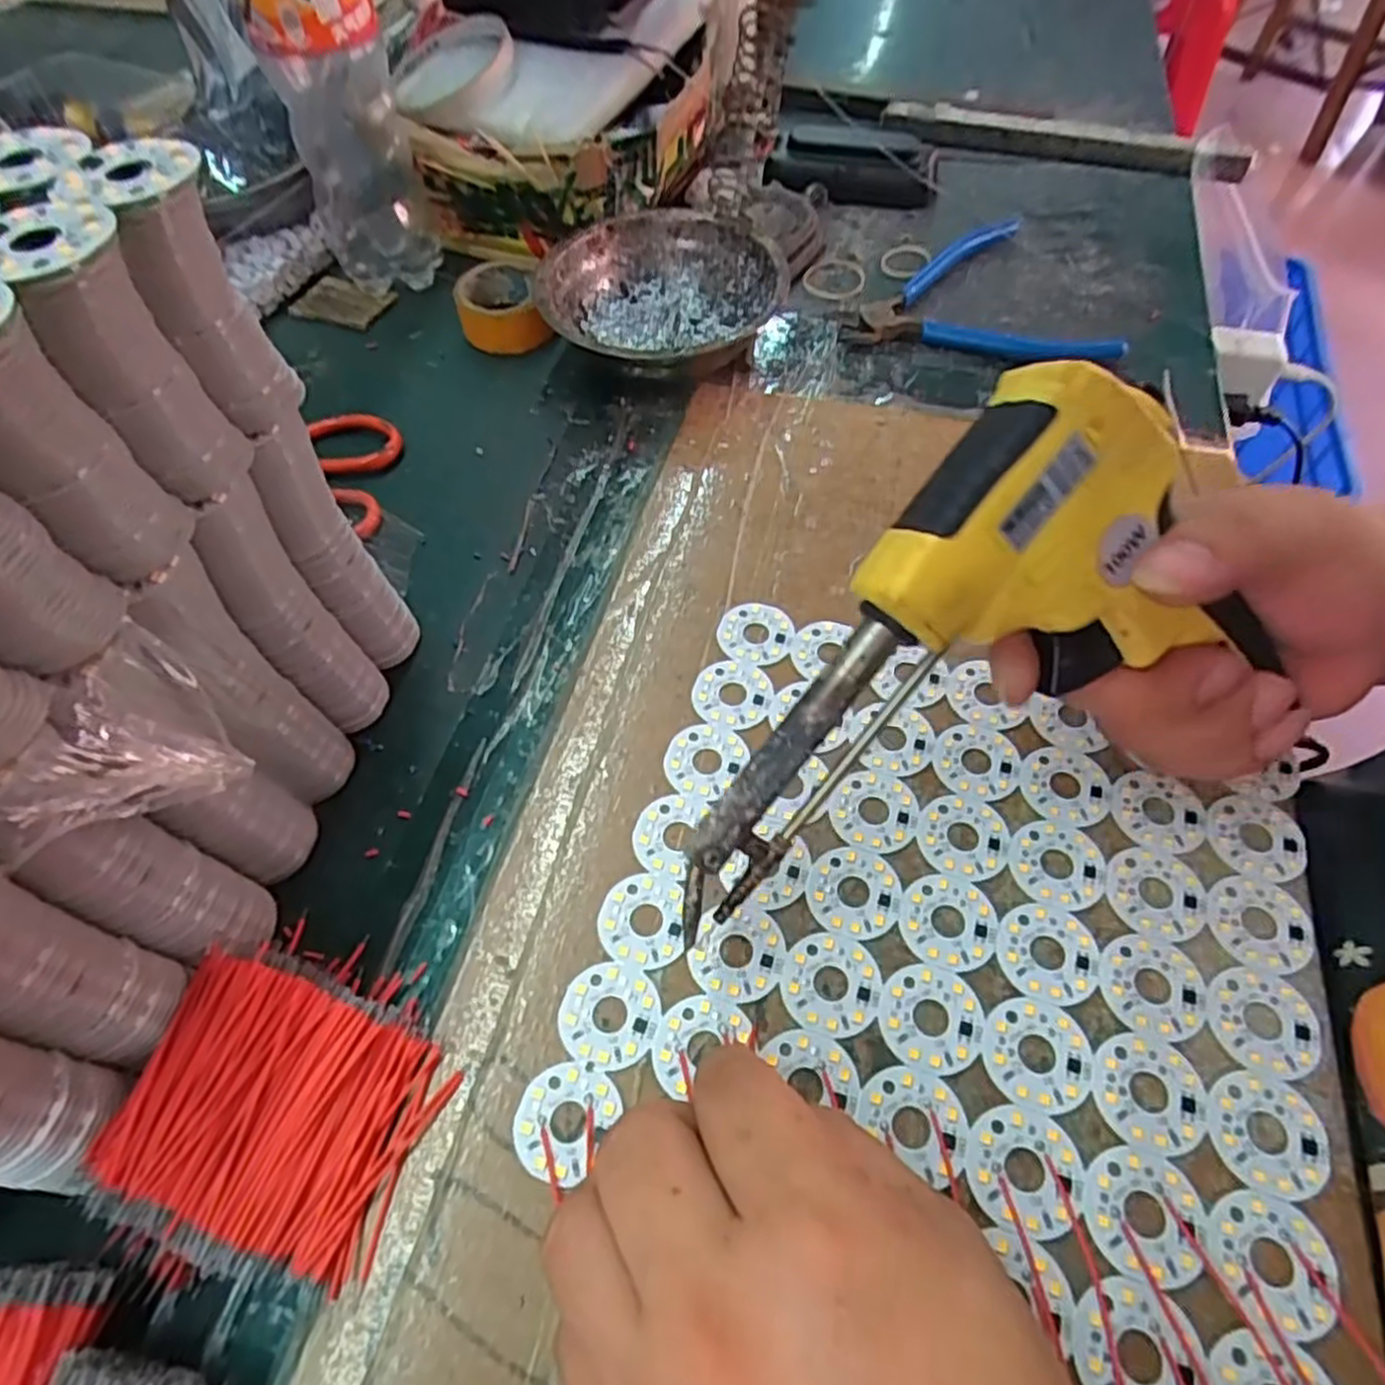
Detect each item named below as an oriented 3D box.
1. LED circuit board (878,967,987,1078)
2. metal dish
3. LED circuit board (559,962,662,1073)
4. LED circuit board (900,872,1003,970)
[{"bbox_3d":[0.072,0.097,0.236,0.030,0.004,0.030,9,58,9],"label":"LED circuit board"},{"bbox_3d":[-0.016,-0.201,0.415,0.120,0.042,0.121,-1,57,2],"label":"metal dish"},{"bbox_3d":[-0.025,0.098,0.240,0.030,0.004,0.030,19,60,15],"label":"LED circuit board"},{"bbox_3d":[0.082,0.072,0.252,0.030,0.004,0.030,10,58,10],"label":"LED circuit board"}]

